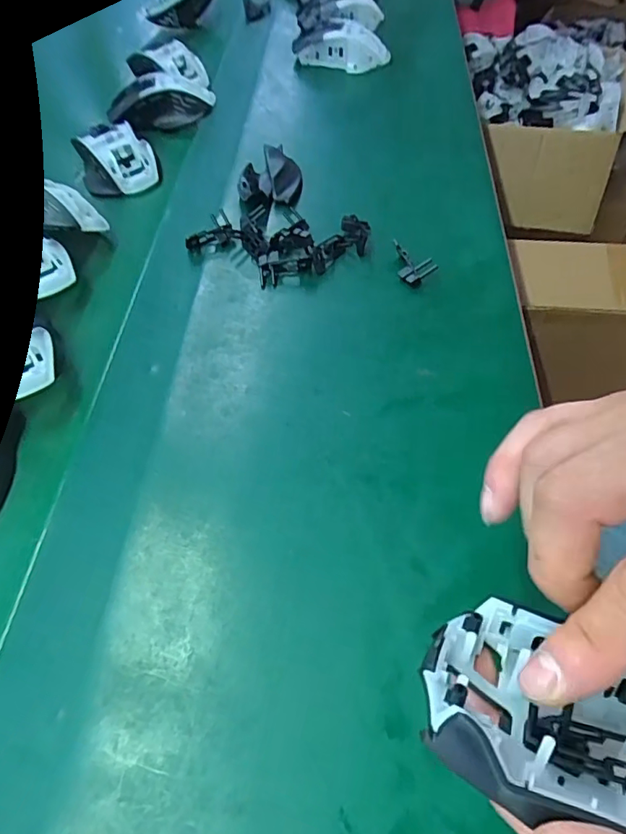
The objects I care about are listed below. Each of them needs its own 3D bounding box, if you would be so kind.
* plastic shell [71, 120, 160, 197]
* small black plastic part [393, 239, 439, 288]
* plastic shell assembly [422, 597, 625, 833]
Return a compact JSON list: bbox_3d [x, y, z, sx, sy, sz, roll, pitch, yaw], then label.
[{"bbox_3d":[-0.189,-0.250,0.503,0.068,0.035,0.065,-20,58,-12],"label":"plastic shell"},{"bbox_3d":[0.075,-0.120,0.415,0.042,0.005,0.025,39,102,24],"label":"small black plastic part"},{"bbox_3d":[0.093,0.092,0.156,0.114,0.049,0.062,11,57,9],"label":"plastic shell assembly"}]

